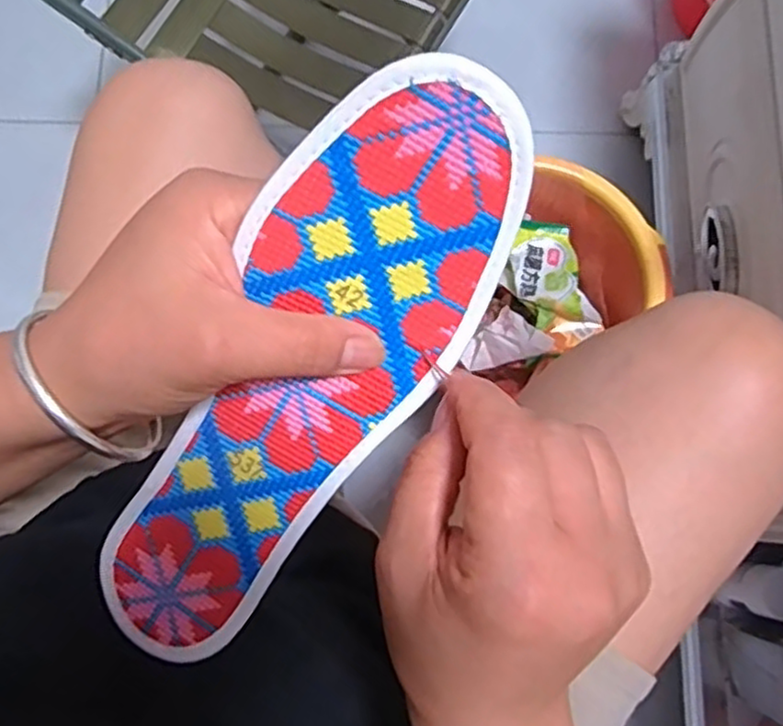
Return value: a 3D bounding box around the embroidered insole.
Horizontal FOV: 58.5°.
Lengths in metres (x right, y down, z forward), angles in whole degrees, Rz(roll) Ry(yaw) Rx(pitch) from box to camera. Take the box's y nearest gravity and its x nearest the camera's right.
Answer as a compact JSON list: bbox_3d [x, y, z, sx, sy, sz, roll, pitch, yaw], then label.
[{"bbox_3d":[-0.032,0.015,0.251,0.079,0.018,0.243,25,112,-13],"label":"embroidered insole"}]

